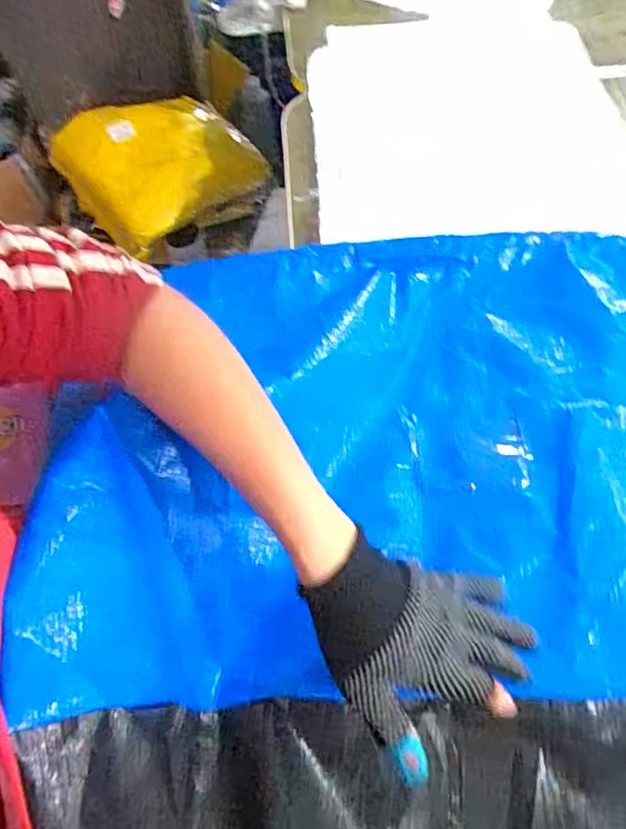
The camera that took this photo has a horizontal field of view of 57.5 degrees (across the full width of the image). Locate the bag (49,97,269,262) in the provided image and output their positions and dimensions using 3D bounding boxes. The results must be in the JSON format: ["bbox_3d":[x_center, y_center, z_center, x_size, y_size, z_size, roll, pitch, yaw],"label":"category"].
[{"bbox_3d":[-0.229,-0.403,0.893,0.293,0.100,0.200,-33,67,-13],"label":"bag"}]

